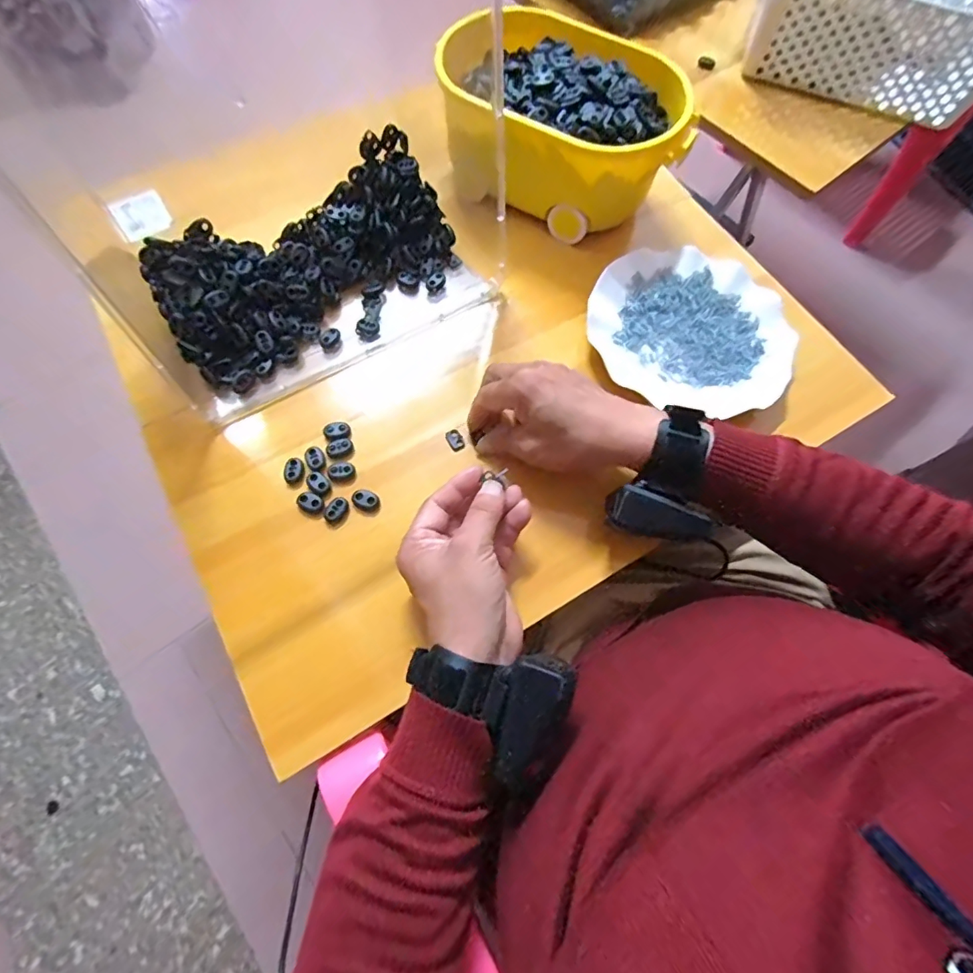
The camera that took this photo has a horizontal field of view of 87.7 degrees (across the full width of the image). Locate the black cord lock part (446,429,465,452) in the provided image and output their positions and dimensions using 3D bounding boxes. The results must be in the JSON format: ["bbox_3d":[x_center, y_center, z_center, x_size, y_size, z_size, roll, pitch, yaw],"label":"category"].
[{"bbox_3d":[-0.026,-0.039,0.430,0.012,0.004,0.018,-28,84,-9],"label":"black cord lock part"}]

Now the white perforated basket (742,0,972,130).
[{"bbox_3d":[0.488,-0.575,0.618,0.311,0.111,0.198,21,68,6],"label":"white perforated basket"}]

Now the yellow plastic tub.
[{"bbox_3d":[0.076,-0.348,0.506,0.236,0.108,0.160,30,69,9],"label":"yellow plastic tub"}]

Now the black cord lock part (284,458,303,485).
[{"bbox_3d":[-0.155,-0.013,0.408,0.014,0.005,0.022,-1,67,-3],"label":"black cord lock part"}]

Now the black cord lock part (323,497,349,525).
[{"bbox_3d":[-0.118,0.018,0.398,0.015,0.007,0.022,35,70,11],"label":"black cord lock part"}]

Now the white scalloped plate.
[{"bbox_3d":[0.188,-0.147,0.467,0.176,0.024,0.162,1,67,-3],"label":"white scalloped plate"}]

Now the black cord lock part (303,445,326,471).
[{"bbox_3d":[-0.140,-0.023,0.412,0.015,0.004,0.023,-22,70,-12],"label":"black cord lock part"}]

